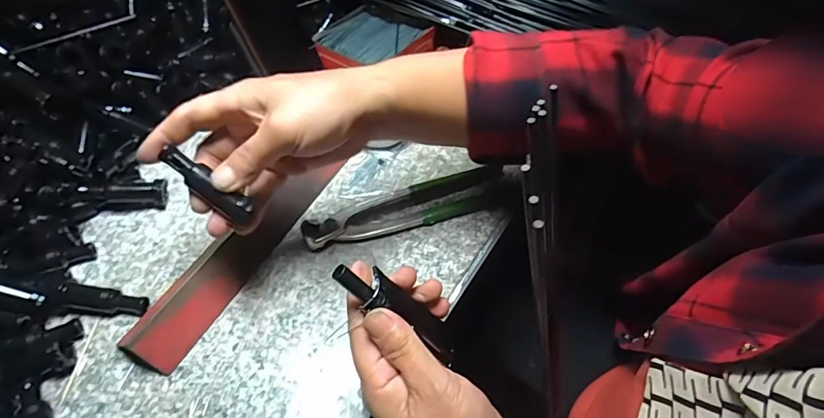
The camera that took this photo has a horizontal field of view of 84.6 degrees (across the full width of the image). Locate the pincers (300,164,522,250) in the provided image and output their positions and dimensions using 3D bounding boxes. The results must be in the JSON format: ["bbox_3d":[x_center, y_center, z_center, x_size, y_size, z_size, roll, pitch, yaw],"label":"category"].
[{"bbox_3d":[0.006,-0.008,0.413,0.208,0.016,0.051,-13,54,-11],"label":"pincers"}]

